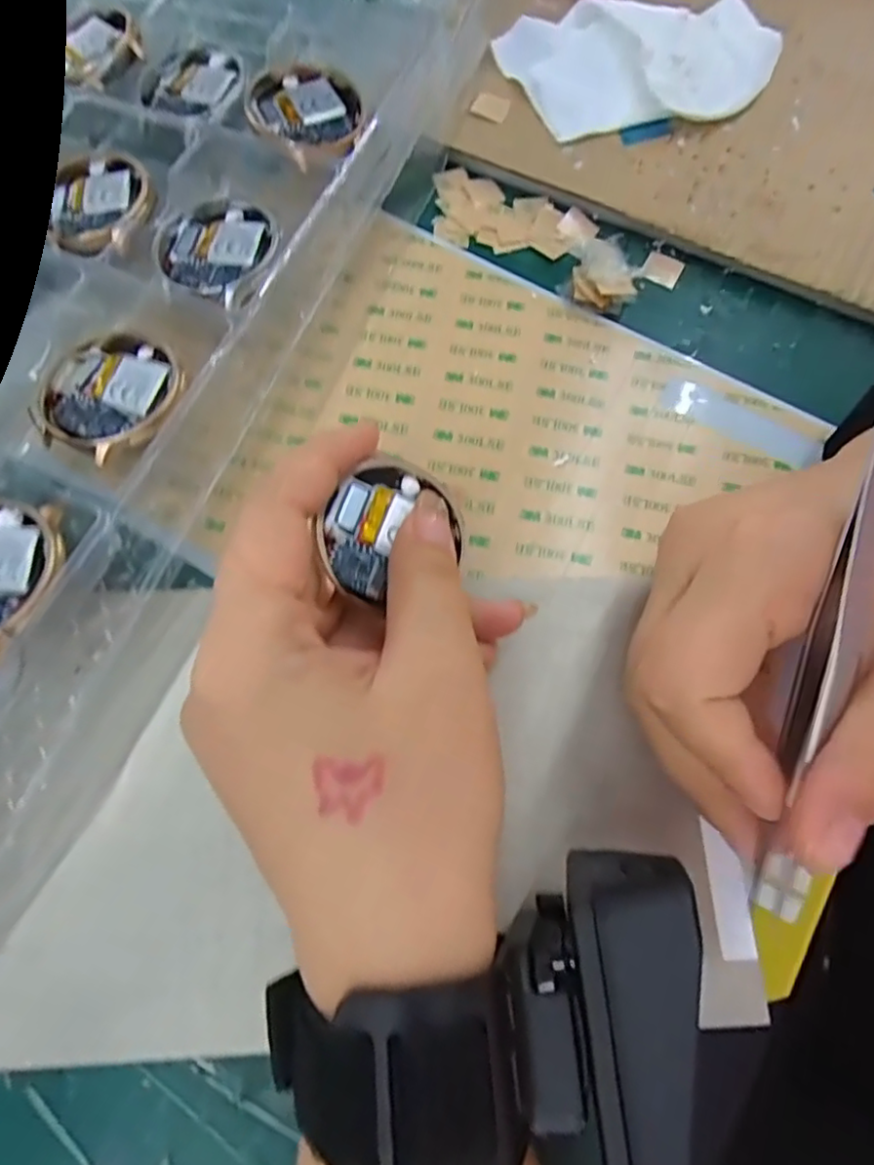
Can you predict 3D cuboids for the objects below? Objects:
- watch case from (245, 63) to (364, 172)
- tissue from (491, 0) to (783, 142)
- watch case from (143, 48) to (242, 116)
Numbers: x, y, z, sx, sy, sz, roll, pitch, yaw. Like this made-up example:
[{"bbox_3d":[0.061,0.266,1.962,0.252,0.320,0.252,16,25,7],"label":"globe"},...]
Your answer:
[{"bbox_3d":[-0.050,-0.178,0.230,0.041,0.009,0.046,-2,72,-3],"label":"watch case"},{"bbox_3d":[0.090,-0.233,0.270,0.114,0.018,0.067,-9,72,-5],"label":"tissue"},{"bbox_3d":[-0.099,-0.203,0.246,0.038,0.008,0.035,24,72,6],"label":"watch case"}]

